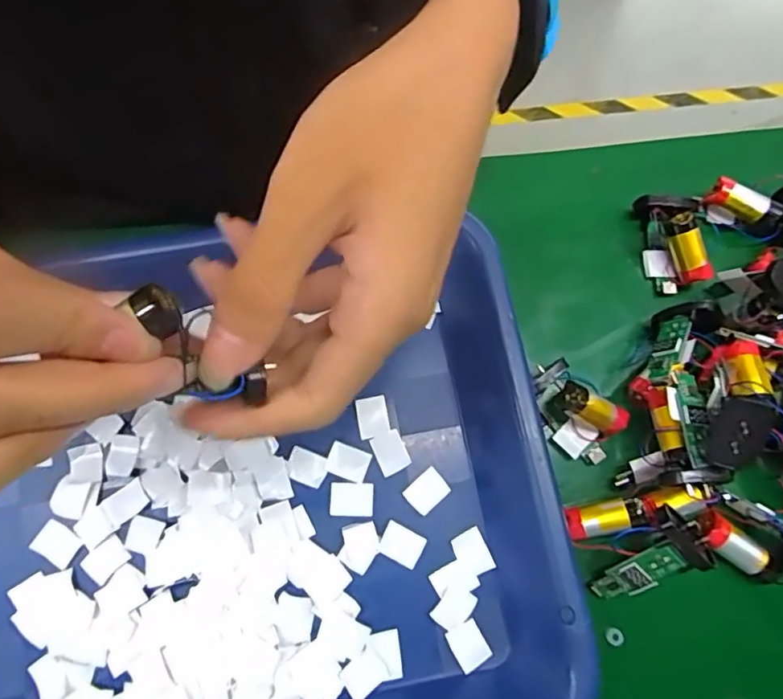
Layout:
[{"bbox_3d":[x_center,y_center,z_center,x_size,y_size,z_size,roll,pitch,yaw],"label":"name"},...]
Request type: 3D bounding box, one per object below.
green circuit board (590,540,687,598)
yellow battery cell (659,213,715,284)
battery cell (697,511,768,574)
[{"bbox_3d":[0.112,0.102,0.258,0.018,0.004,0.043,43,117,-3],"label":"green circuit board"},{"bbox_3d":[0.154,-0.053,0.299,0.012,0.015,0.038,-24,100,-7],"label":"yellow battery cell"},{"bbox_3d":[0.160,0.091,0.267,0.033,0.011,0.013,42,77,11],"label":"battery cell"}]

